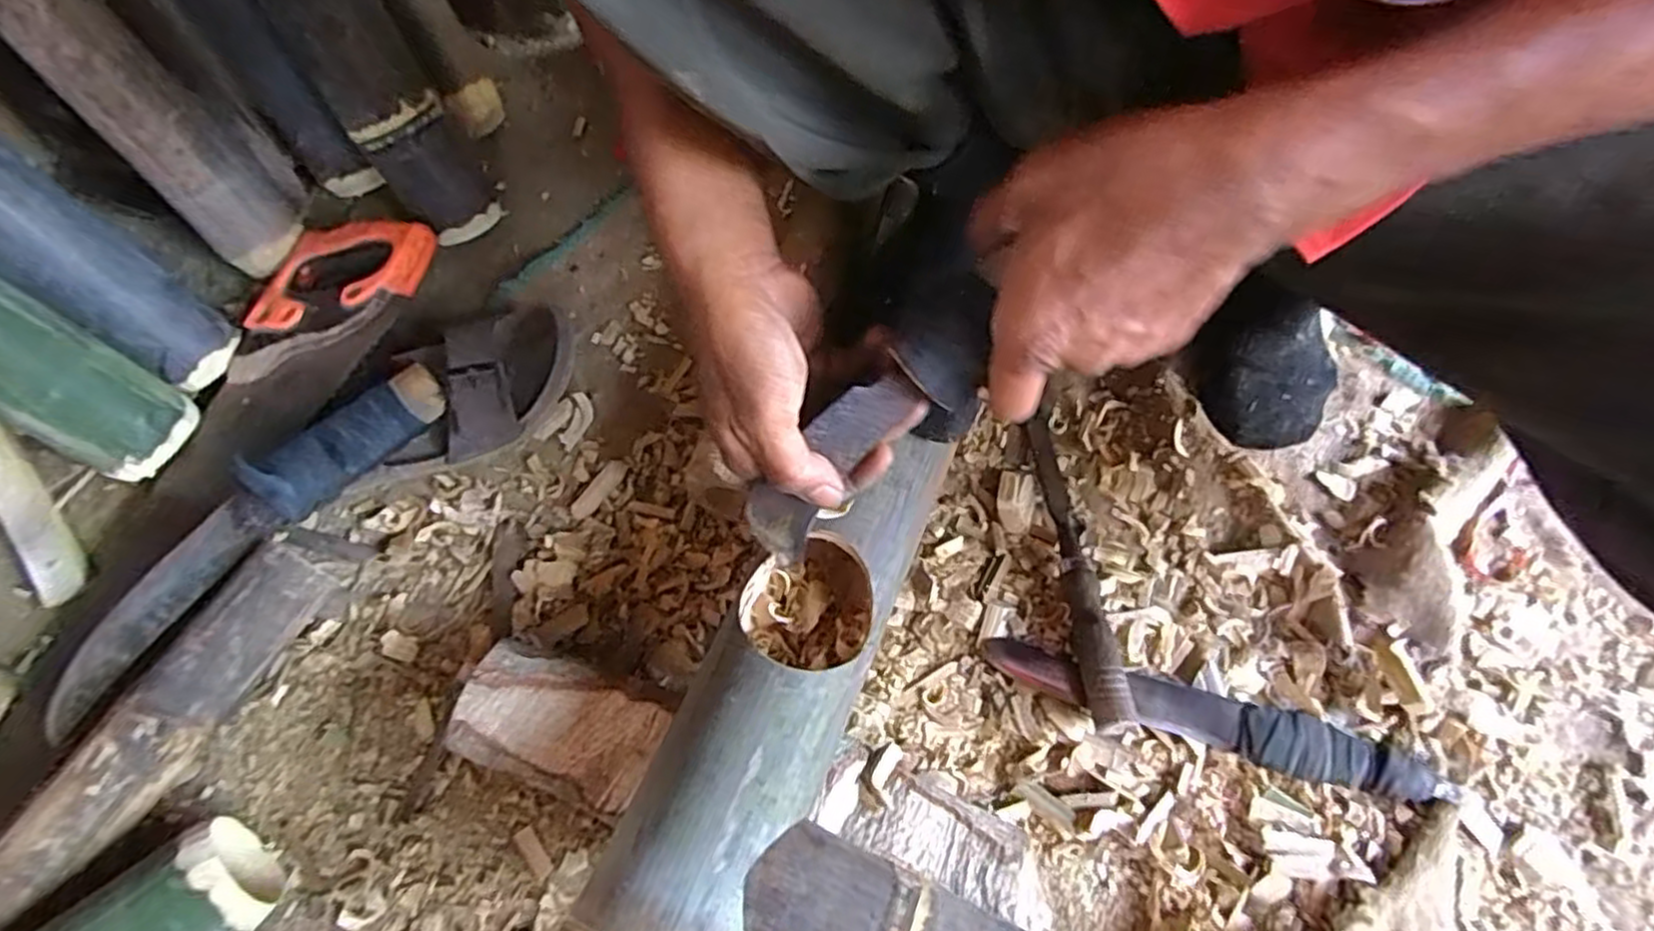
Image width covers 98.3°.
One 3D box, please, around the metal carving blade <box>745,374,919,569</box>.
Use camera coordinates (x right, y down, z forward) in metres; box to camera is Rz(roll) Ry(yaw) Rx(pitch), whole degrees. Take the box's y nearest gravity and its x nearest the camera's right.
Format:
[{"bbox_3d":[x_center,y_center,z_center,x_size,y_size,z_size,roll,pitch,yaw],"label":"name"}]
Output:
[{"bbox_3d":[-0.007,0.003,0.366,0.046,0.125,0.012,22,26,-23],"label":"metal carving blade"}]

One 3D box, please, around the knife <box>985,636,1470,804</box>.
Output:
[{"bbox_3d":[0.232,0.155,0.441,0.262,0.021,0.038,15,65,7],"label":"knife"}]

